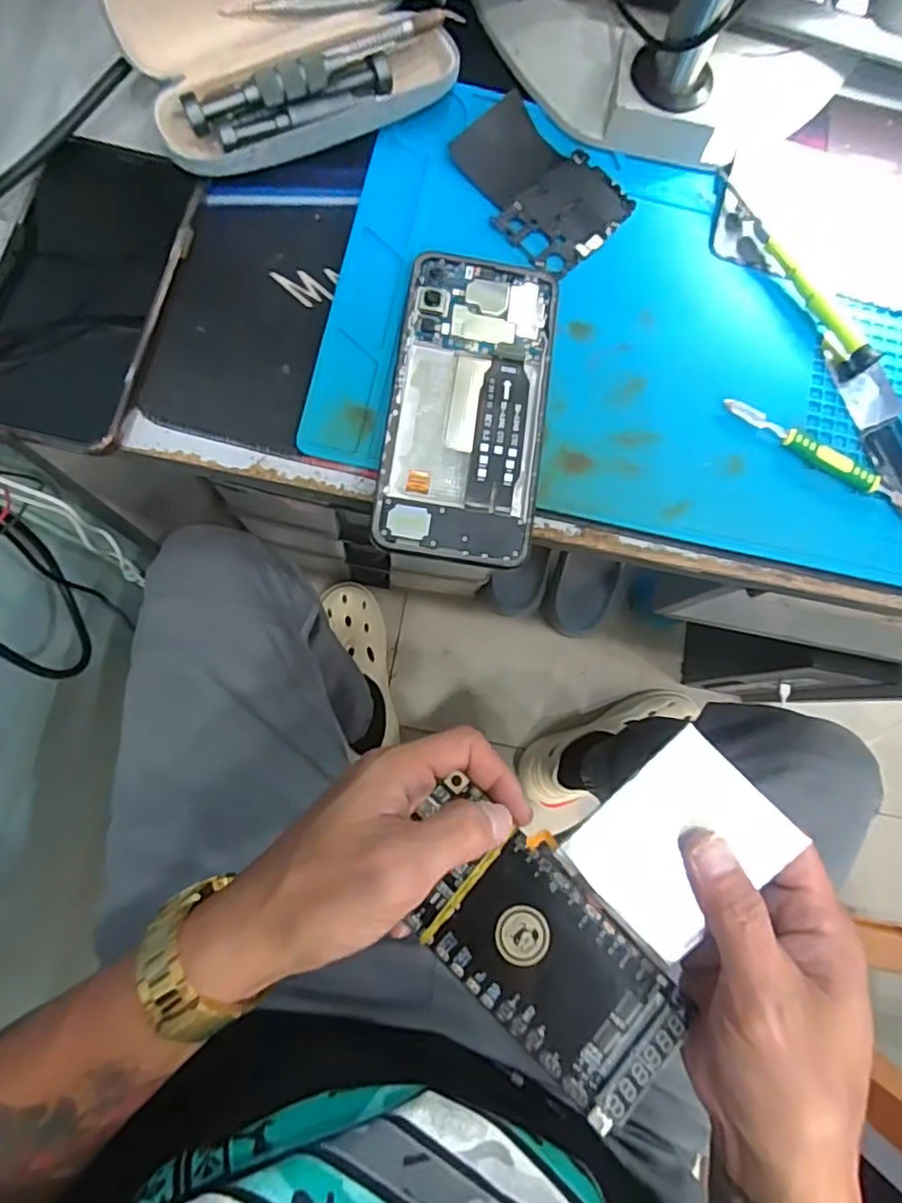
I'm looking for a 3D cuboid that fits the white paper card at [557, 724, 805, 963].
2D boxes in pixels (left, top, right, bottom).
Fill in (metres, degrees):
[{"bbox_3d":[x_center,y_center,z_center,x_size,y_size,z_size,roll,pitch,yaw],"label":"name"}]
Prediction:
[{"bbox_3d":[0.092,0.099,0.259,0.076,0.005,0.063,-46,81,7],"label":"white paper card"}]

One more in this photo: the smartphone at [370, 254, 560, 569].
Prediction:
[{"bbox_3d":[0.009,-0.097,0.318,0.076,0.012,0.158,8,81,-3],"label":"smartphone"}]

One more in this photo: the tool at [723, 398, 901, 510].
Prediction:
[{"bbox_3d":[0.196,-0.074,0.332,0.118,0.008,0.012,30,80,1],"label":"tool"}]

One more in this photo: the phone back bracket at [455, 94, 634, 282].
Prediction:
[{"bbox_3d":[0.048,-0.226,0.346,0.068,0.007,0.093,-43,87,-9],"label":"phone back bracket"}]

